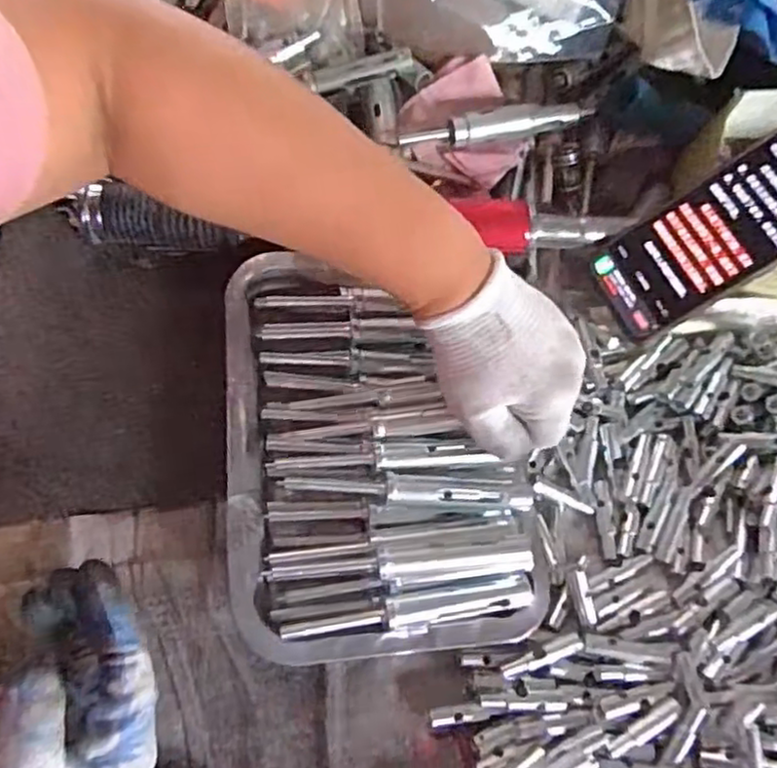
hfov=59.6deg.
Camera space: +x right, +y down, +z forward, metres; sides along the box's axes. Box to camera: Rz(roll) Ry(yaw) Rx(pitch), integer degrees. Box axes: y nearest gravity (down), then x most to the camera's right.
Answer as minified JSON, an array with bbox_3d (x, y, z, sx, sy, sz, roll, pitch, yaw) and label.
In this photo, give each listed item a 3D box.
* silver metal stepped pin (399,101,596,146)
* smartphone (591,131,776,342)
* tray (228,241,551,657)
[{"bbox_3d":[0.083,-0.193,0.505,0.148,0.023,0.018,-11,69,-14],"label":"silver metal stepped pin"},{"bbox_3d":[0.217,-0.099,0.449,0.160,0.009,0.074,-35,71,20],"label":"smartphone"},{"bbox_3d":[-0.007,0.035,0.415,0.176,0.032,0.242,-5,70,-4],"label":"tray"}]

